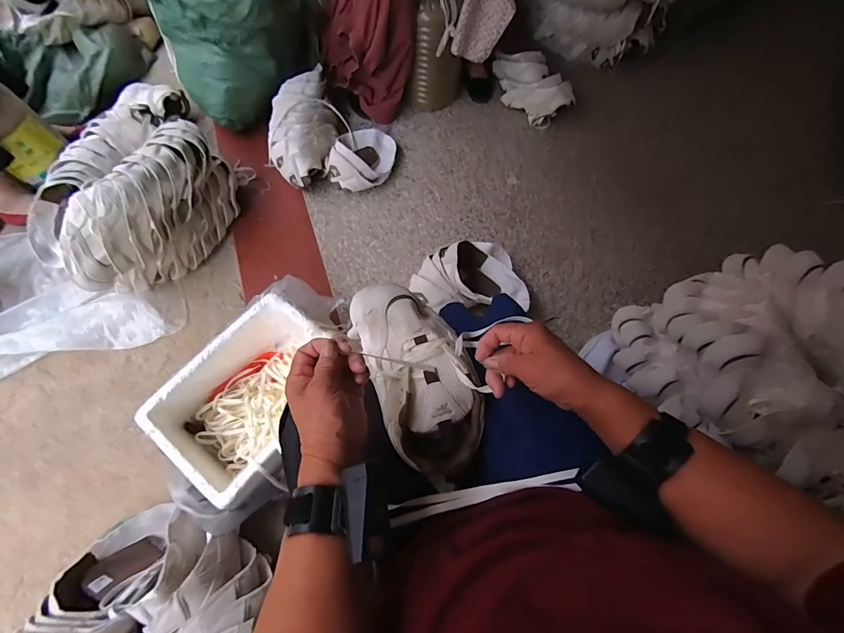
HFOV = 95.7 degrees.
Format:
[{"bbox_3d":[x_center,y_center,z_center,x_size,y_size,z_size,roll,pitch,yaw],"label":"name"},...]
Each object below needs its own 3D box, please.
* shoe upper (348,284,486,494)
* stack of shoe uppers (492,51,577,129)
[{"bbox_3d":[-0.005,0.068,0.476,0.120,0.078,0.251,-23,68,-9],"label":"shoe upper"},{"bbox_3d":[0.369,-0.817,1.325,0.168,0.105,0.328,-14,65,-9],"label":"stack of shoe uppers"}]

